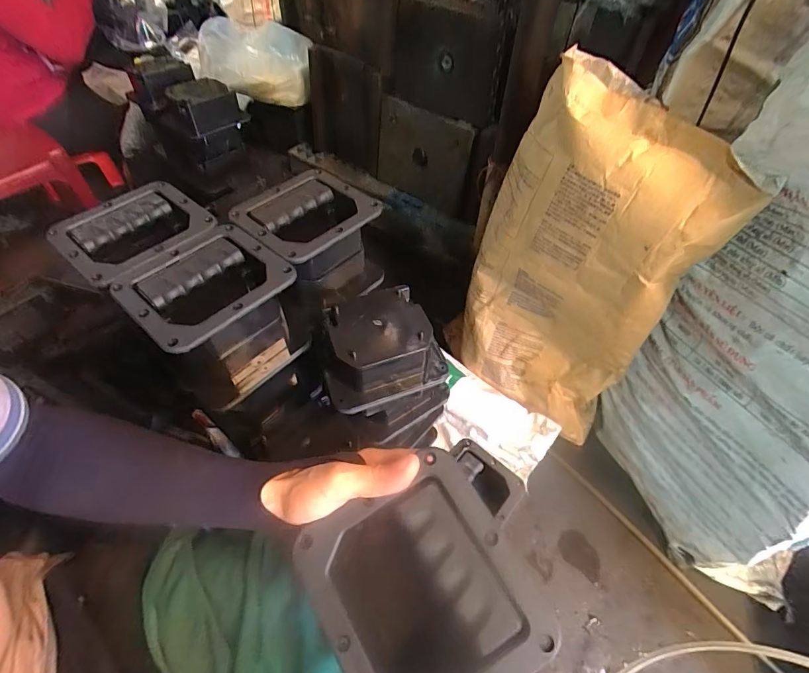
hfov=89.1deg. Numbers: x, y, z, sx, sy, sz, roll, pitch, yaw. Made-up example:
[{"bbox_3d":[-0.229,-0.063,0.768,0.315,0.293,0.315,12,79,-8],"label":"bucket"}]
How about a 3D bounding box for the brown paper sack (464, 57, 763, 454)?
[{"bbox_3d":[0.282,-0.105,0.731,0.347,0.544,0.174,30,56,19],"label":"brown paper sack"}]

